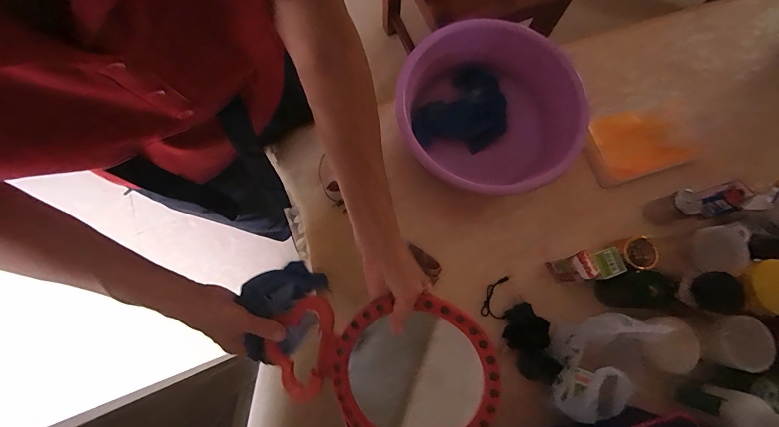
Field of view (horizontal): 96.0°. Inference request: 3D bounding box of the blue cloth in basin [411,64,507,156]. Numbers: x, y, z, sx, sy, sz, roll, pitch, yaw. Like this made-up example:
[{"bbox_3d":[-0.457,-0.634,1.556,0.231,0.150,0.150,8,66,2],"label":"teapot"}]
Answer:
[{"bbox_3d":[0.154,-0.204,0.732,0.178,0.093,0.162,-36,80,-8],"label":"blue cloth in basin"}]

